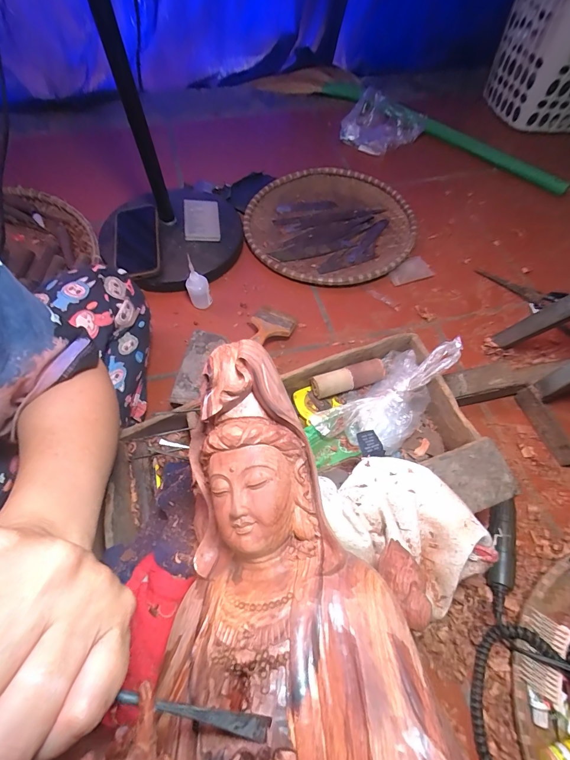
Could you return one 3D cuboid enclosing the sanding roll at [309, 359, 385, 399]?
[{"bbox_3d":[0.081,-0.002,0.440,0.098,0.020,0.025,-16,63,-11],"label":"sanding roll"}]

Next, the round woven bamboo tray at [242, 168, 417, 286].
[{"bbox_3d":[0.090,-0.320,0.702,0.329,0.048,0.318,1,61,-2],"label":"round woven bamboo tray"}]

